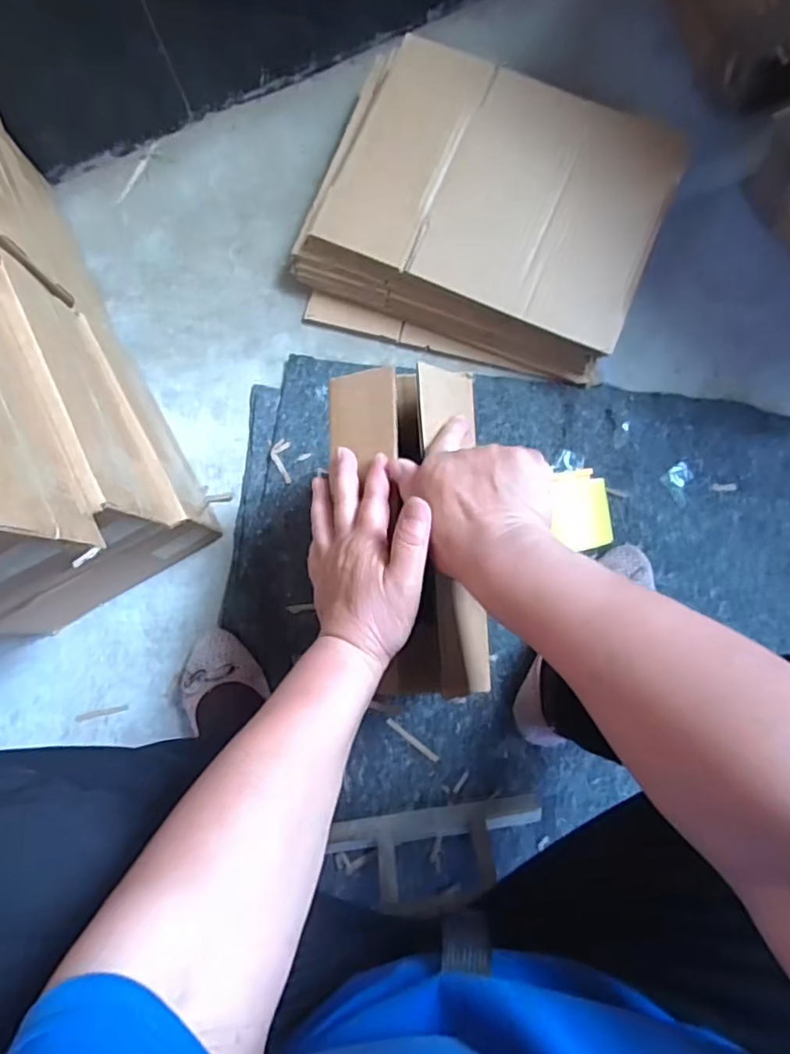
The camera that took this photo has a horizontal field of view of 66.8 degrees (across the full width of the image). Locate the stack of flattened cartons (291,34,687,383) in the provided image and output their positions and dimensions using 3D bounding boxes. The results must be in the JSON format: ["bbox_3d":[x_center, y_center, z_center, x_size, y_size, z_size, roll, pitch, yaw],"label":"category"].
[{"bbox_3d":[0.111,-0.378,0.737,0.398,0.082,0.347,21,83,3],"label":"stack of flattened cartons"}]

